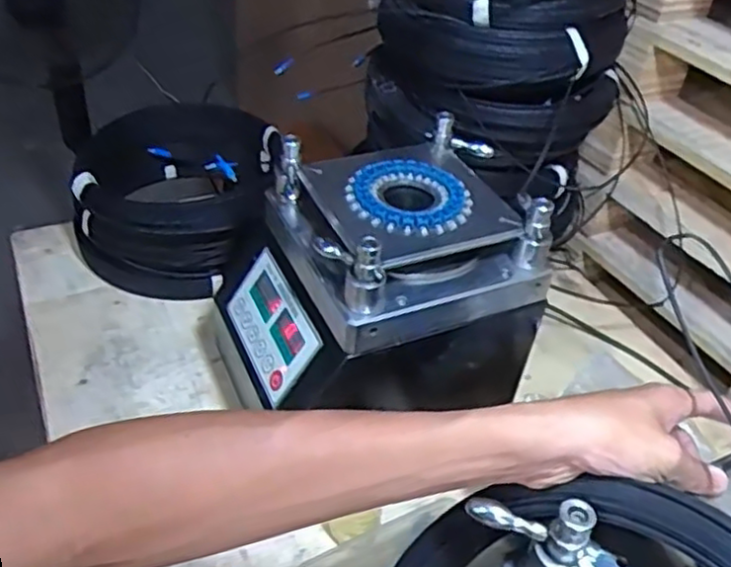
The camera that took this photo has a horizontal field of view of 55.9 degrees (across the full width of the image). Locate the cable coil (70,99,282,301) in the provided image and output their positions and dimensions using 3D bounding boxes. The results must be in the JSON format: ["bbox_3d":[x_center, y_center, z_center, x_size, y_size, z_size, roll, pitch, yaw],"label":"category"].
[{"bbox_3d":[-0.275,-0.124,0.967,0.273,0.144,0.289,3,40,-2],"label":"cable coil"}]

